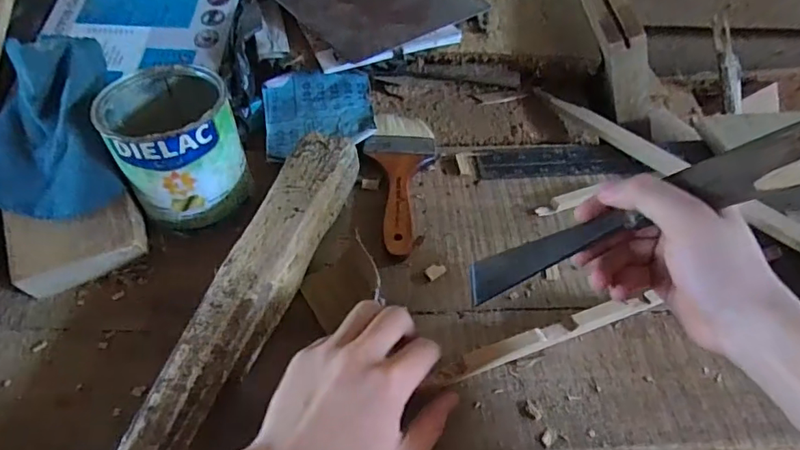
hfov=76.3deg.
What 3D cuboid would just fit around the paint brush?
[{"bbox_3d":[-0.003,-0.046,0.482,0.064,0.021,0.173,3,50,4],"label":"paint brush"}]

